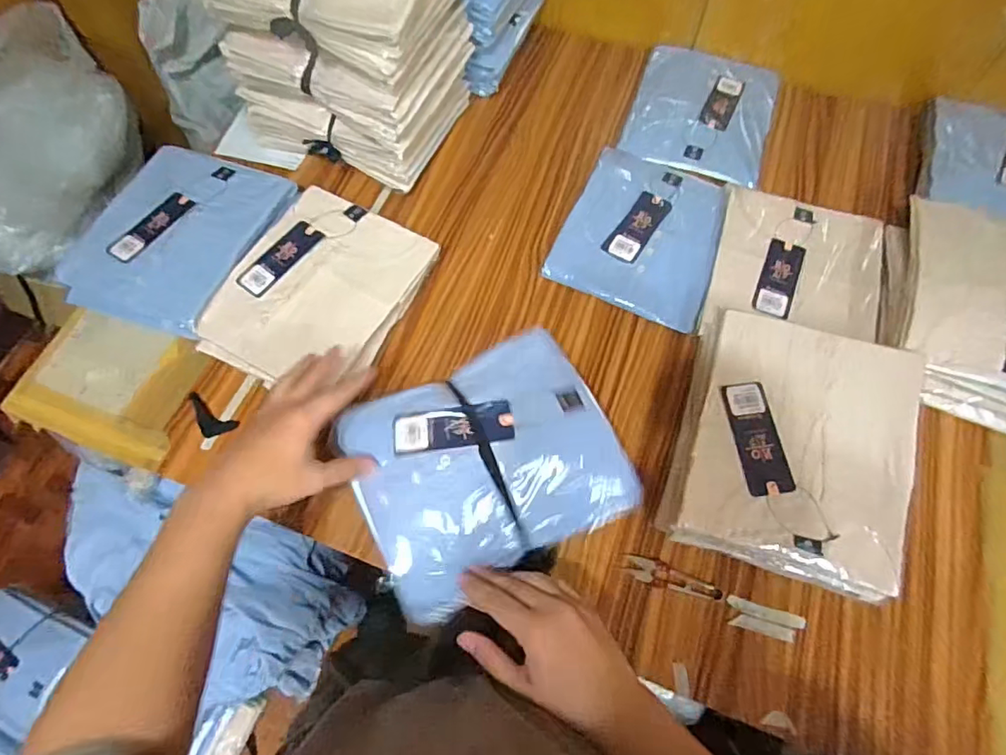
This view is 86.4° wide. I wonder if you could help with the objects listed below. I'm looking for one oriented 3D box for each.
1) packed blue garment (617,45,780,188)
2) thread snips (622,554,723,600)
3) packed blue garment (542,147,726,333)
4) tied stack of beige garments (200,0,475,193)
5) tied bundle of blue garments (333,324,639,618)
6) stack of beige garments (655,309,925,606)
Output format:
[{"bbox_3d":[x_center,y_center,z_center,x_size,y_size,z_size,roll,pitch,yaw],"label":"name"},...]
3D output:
[{"bbox_3d":[0.305,-0.404,0.824,0.206,0.027,0.247,18,68,9],"label":"packed blue garment"},{"bbox_3d":[0.180,0.214,0.568,0.101,0.004,0.026,22,69,10],"label":"thread snips"},{"bbox_3d":[0.194,-0.198,0.735,0.207,0.029,0.234,24,69,11],"label":"packed blue garment"},{"bbox_3d":[-0.197,-0.438,0.711,0.267,0.274,0.215,23,67,10],"label":"tied stack of beige garments"},{"bbox_3d":[-0.017,0.085,0.546,0.250,0.054,0.212,-25,68,-9],"label":"tied bundle of blue garments"},{"bbox_3d":[0.311,0.077,0.583,0.215,0.086,0.260,17,68,9],"label":"stack of beige garments"}]

